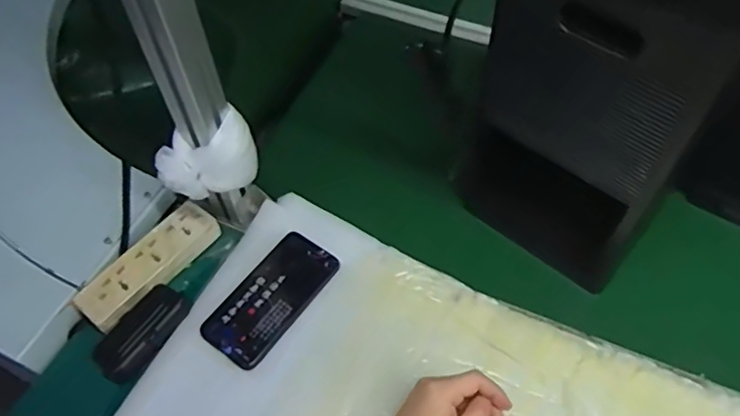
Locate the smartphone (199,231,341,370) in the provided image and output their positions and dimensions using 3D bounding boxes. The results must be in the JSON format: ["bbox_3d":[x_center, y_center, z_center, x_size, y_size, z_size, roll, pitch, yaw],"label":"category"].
[{"bbox_3d":[-0.107,0.098,0.648,0.077,0.016,0.153,31,62,22],"label":"smartphone"}]

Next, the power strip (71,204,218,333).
[{"bbox_3d":[-0.247,0.064,0.668,0.057,0.027,0.168,31,62,22],"label":"power strip"}]

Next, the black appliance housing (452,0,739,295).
[{"bbox_3d":[0.209,-0.094,0.574,0.186,0.333,0.143,33,63,23],"label":"black appliance housing"}]

